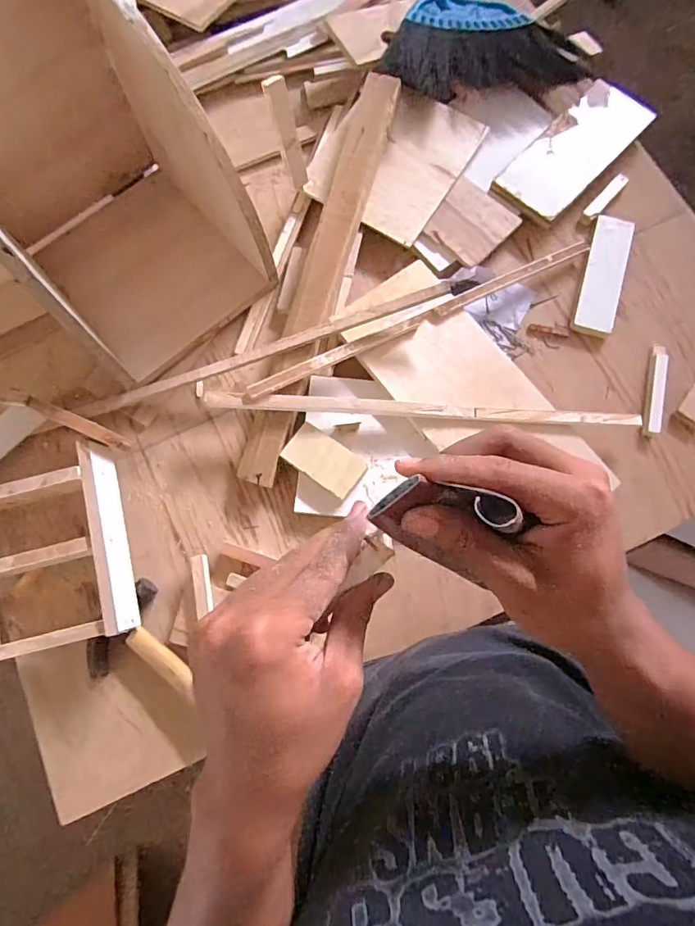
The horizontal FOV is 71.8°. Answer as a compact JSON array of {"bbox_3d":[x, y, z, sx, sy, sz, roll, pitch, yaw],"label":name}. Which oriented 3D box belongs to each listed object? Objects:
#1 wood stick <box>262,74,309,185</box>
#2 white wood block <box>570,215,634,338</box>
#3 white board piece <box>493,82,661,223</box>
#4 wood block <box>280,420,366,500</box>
[{"bbox_3d":[-0.086,-0.479,0.704,0.029,0.141,0.011,-26,54,-5],"label":"wood stick"},{"bbox_3d":[0.389,-0.287,0.730,0.058,0.018,0.193,15,78,5],"label":"white wood block"},{"bbox_3d":[0.362,-0.500,0.764,0.117,0.023,0.261,43,81,10],"label":"white board piece"},{"bbox_3d":[-0.032,-0.005,0.662,0.107,0.009,0.060,34,80,8],"label":"wood block"}]

